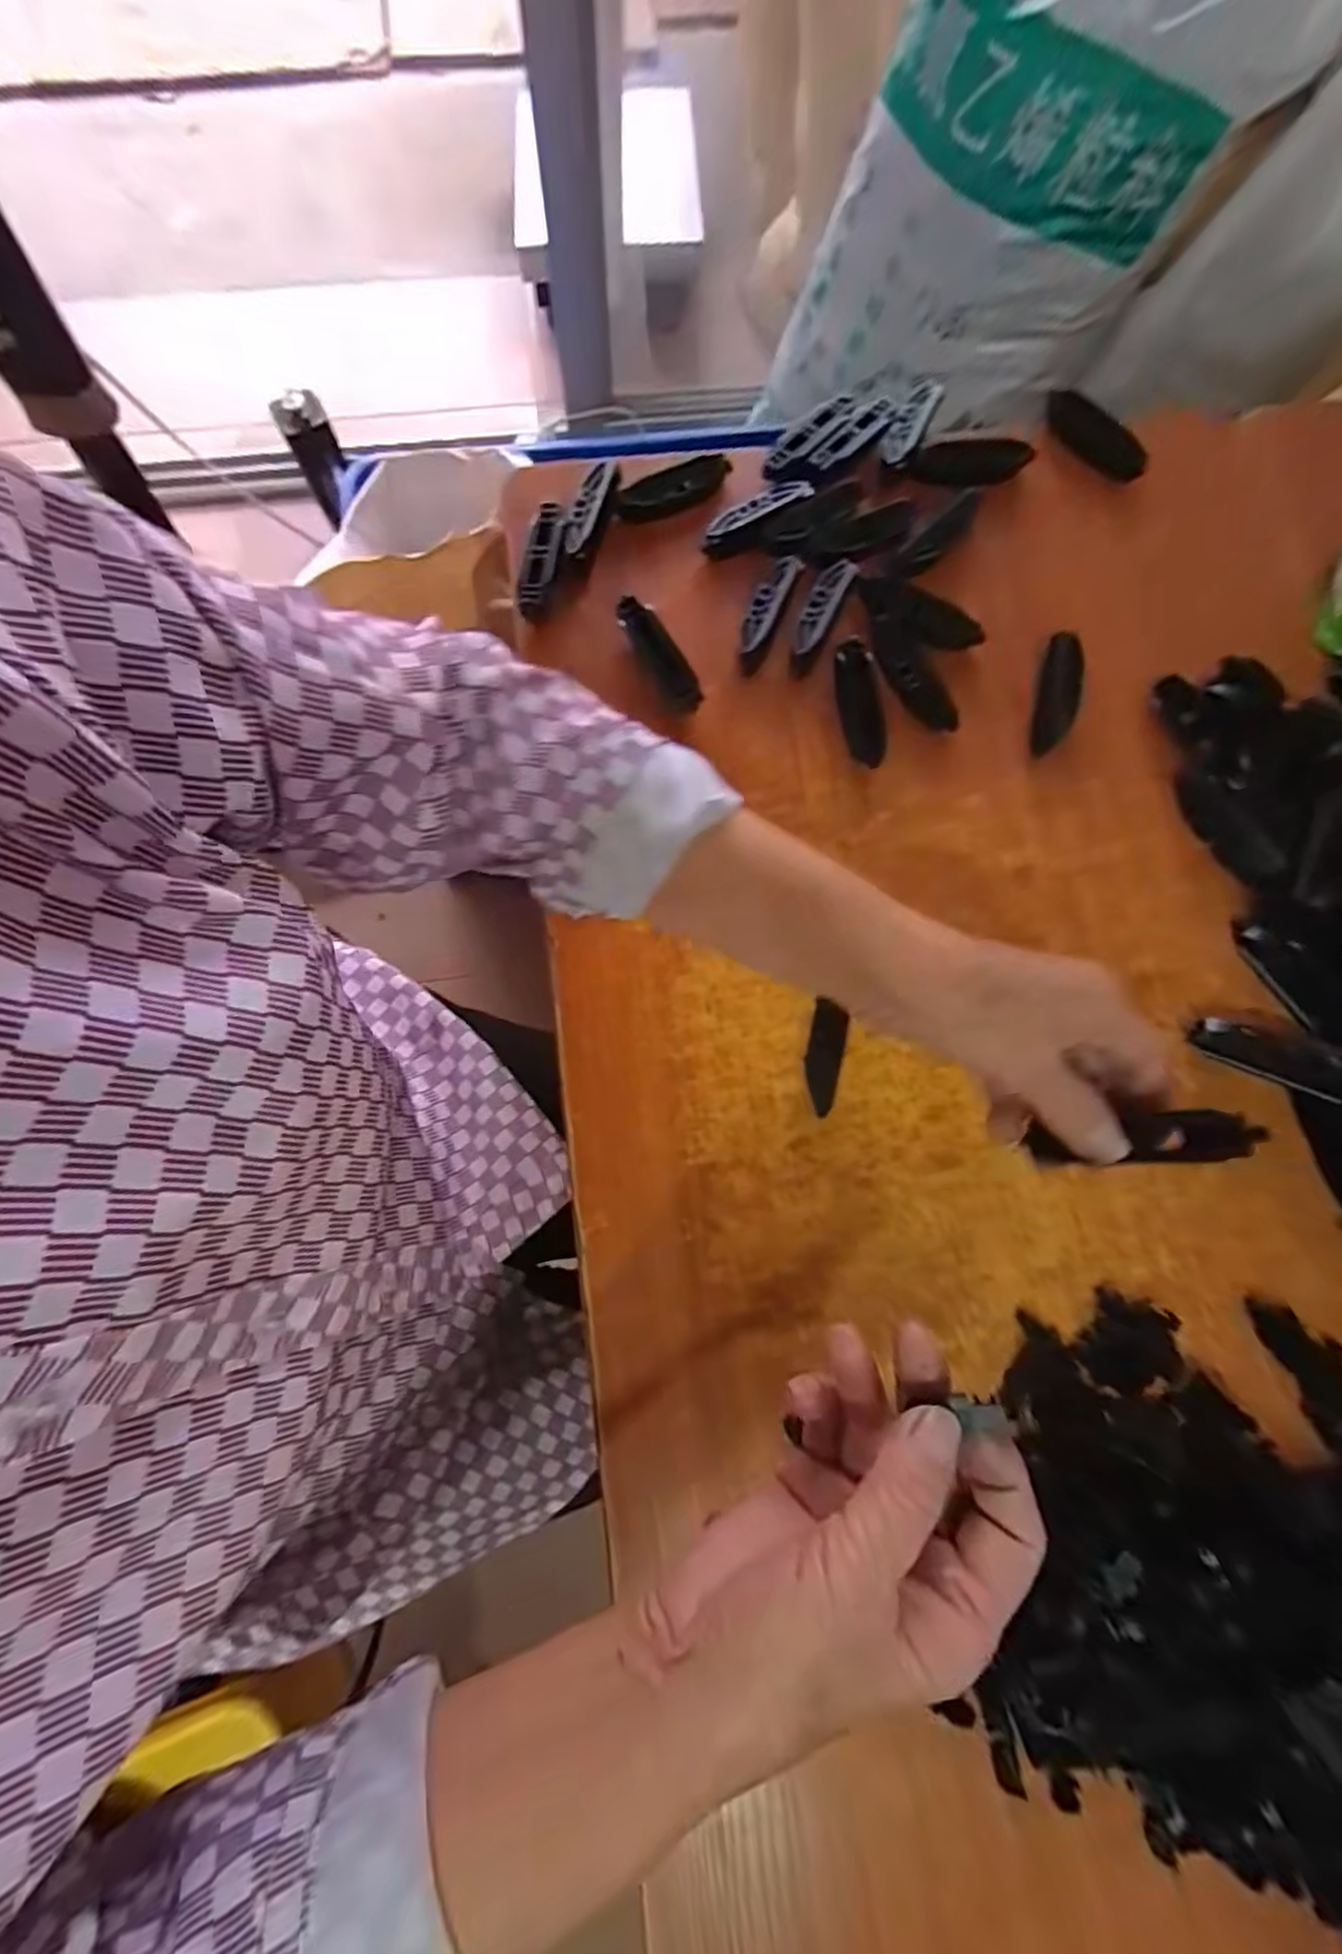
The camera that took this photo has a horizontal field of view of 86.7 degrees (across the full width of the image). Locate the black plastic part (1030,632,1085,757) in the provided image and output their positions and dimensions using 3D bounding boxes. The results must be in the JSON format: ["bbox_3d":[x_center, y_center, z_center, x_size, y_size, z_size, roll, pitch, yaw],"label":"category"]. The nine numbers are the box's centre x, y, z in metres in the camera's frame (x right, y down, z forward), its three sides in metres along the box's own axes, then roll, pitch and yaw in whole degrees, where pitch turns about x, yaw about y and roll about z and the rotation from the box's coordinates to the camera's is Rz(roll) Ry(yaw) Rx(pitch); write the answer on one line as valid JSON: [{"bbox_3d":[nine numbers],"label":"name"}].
[{"bbox_3d":[0.232,-0.170,0.426,0.022,0.020,0.075,13,76,2],"label":"black plastic part"}]

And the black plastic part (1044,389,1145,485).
[{"bbox_3d":[0.286,-0.364,0.479,0.078,0.016,0.022,35,78,-4],"label":"black plastic part"}]

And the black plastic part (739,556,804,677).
[{"bbox_3d":[0.058,-0.220,0.431,0.018,0.013,0.080,24,77,5],"label":"black plastic part"}]

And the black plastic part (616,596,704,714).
[{"bbox_3d":[-0.007,-0.191,0.421,0.018,0.023,0.073,-27,78,-7],"label":"black plastic part"}]

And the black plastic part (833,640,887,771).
[{"bbox_3d":[0.113,-0.160,0.419,0.024,0.015,0.074,-7,77,-3],"label":"black plastic part"}]

